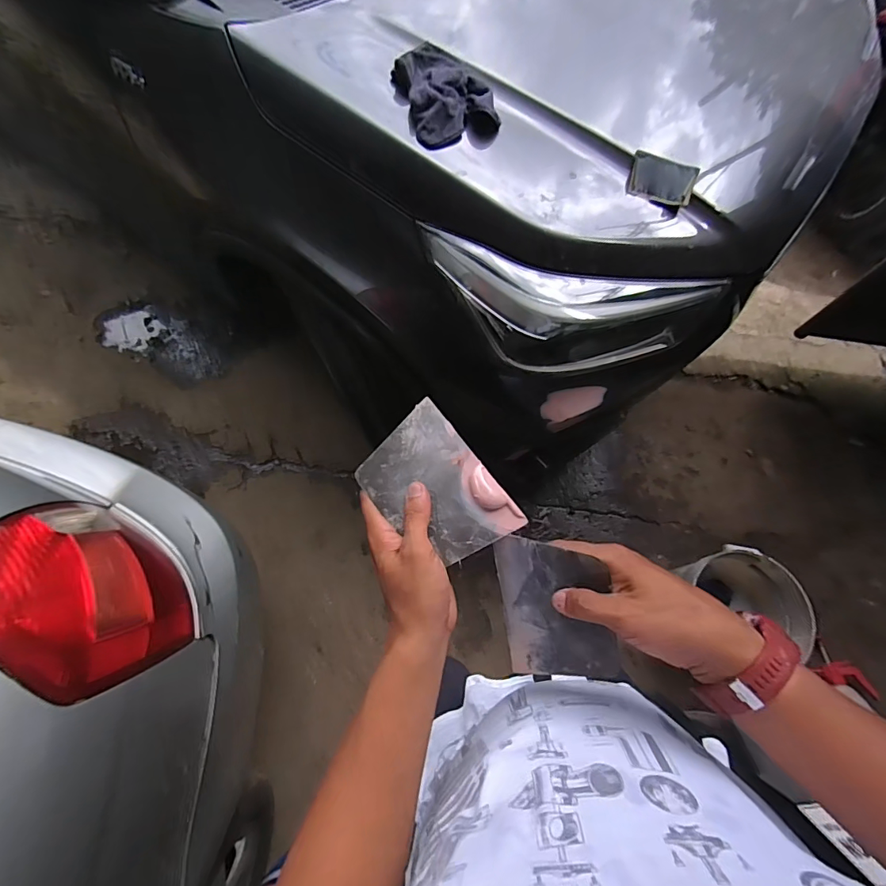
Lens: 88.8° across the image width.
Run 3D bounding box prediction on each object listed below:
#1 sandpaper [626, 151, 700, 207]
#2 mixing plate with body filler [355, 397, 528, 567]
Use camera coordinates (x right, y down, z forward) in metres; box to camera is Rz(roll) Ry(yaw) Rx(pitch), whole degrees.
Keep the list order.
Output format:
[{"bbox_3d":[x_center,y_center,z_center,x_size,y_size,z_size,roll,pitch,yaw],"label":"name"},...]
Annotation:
[{"bbox_3d":[0.368,-0.443,0.761,0.105,0.018,0.069,16,102,5],"label":"sandpaper"},{"bbox_3d":[-0.006,0.041,0.407,0.095,0.011,0.139,-38,79,-7],"label":"mixing plate with body filler"}]

